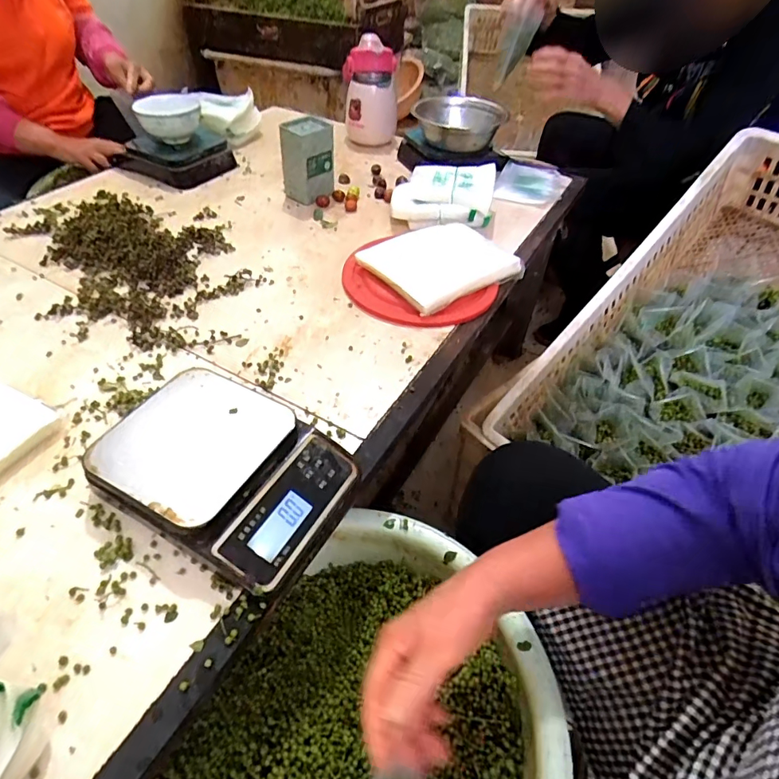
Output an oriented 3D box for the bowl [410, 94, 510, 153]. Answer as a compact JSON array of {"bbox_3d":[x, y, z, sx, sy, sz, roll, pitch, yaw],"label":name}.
[{"bbox_3d":[0.147,-0.536,0.965,0.175,0.057,0.187,1,46,-1],"label":"bowl"}]

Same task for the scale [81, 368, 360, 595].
[{"bbox_3d":[-0.153,0.072,0.443,0.213,0.057,0.158,22,49,18],"label":"scale"}]

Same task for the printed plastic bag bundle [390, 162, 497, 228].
[{"bbox_3d":[0.098,-0.338,0.837,0.187,0.067,0.125,0,46,-2],"label":"printed plastic bag bundle"}]

